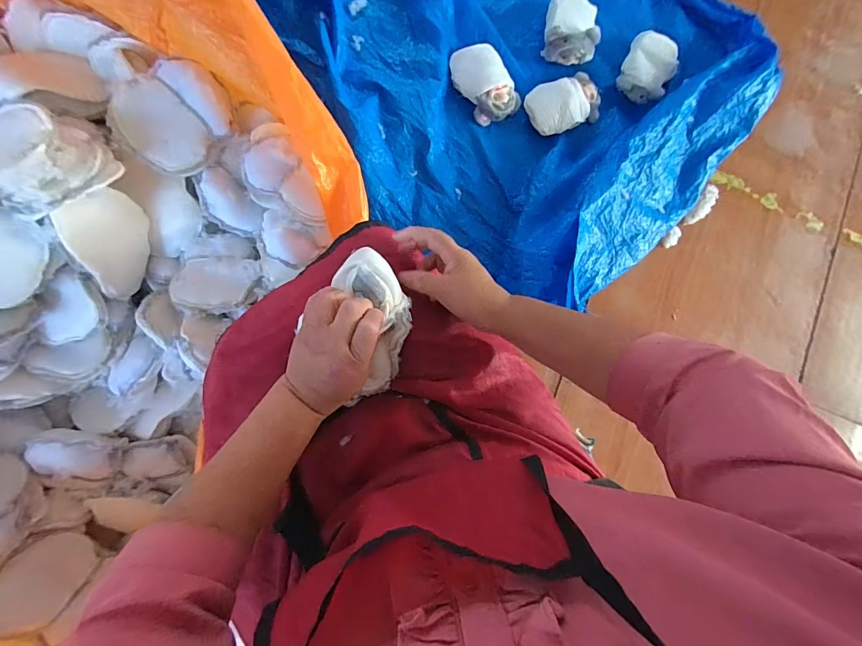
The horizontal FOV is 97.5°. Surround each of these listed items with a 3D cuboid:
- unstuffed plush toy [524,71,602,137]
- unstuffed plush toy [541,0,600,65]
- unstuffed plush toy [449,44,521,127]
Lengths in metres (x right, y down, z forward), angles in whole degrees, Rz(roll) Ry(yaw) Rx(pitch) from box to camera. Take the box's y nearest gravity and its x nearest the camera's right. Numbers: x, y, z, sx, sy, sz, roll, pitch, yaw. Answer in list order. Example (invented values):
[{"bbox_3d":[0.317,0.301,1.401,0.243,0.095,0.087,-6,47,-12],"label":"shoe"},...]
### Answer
[{"bbox_3d":[0.320,-0.520,0.887,0.176,0.057,0.115,-25,89,-8],"label":"unstuffed plush toy"},{"bbox_3d":[0.331,-0.689,0.889,0.120,0.061,0.138,3,86,-6],"label":"unstuffed plush toy"},{"bbox_3d":[0.124,-0.561,0.872,0.114,0.054,0.185,-38,91,-8],"label":"unstuffed plush toy"}]

